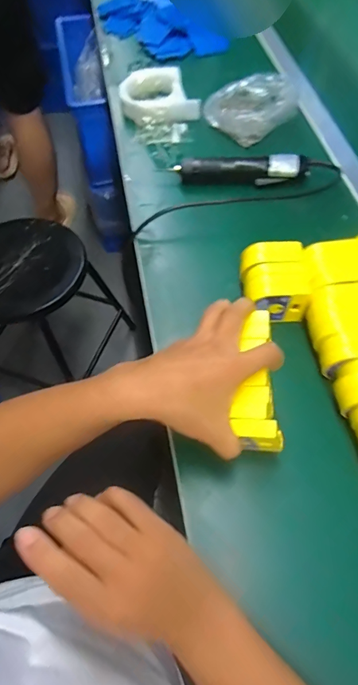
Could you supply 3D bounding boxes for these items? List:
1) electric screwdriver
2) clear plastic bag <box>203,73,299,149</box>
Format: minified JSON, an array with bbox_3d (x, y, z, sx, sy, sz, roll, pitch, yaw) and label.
[{"bbox_3d":[0.095,-0.272,0.638,0.218,0.039,0.034,0,60,1],"label":"electric screwdriver"},{"bbox_3d":[0.127,-0.429,0.720,0.155,0.061,0.140,-31,64,-16],"label":"clear plastic bag"}]

